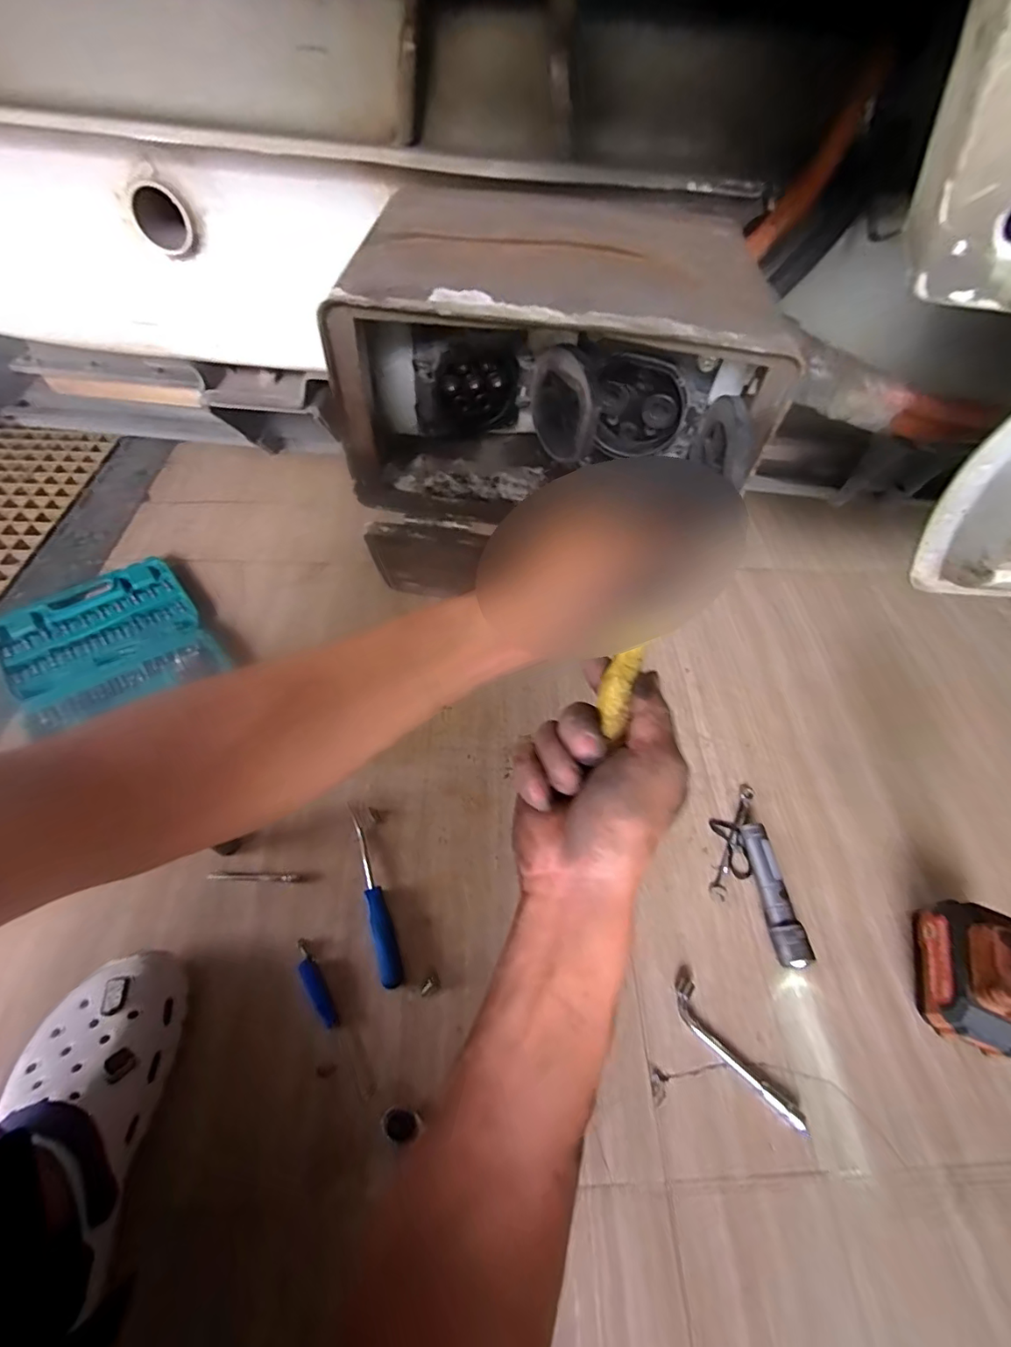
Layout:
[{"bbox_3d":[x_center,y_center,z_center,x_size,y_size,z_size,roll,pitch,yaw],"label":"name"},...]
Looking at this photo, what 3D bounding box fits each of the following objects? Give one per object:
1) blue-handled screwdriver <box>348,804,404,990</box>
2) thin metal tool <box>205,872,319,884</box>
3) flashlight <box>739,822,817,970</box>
[{"bbox_3d":[-0.145,0.238,0.577,0.023,0.026,0.195,-16,57,-12],"label":"blue-handled screwdriver"},{"bbox_3d":[-0.273,0.233,0.596,0.122,0.009,0.011,0,55,-1],"label":"thin metal tool"},{"bbox_3d":[0.302,0.247,0.593,0.031,0.029,0.151,-2,55,-3],"label":"flashlight"}]

